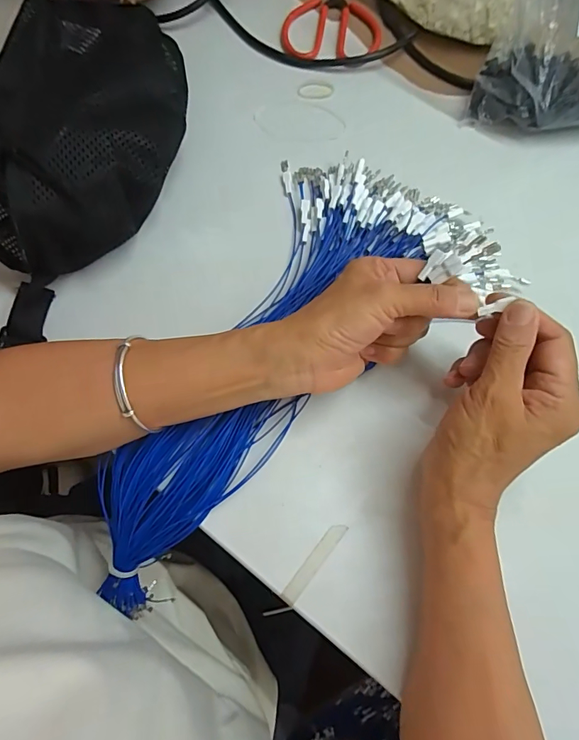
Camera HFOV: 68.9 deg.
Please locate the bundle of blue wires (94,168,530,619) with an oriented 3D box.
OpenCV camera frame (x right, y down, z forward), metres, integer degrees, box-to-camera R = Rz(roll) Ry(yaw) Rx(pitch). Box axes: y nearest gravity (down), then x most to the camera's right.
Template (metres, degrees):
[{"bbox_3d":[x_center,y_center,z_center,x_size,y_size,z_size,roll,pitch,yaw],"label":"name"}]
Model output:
[{"bbox_3d":[-0.014,0.011,0.321,0.185,0.051,0.379,36,82,12],"label":"bundle of blue wires"}]

